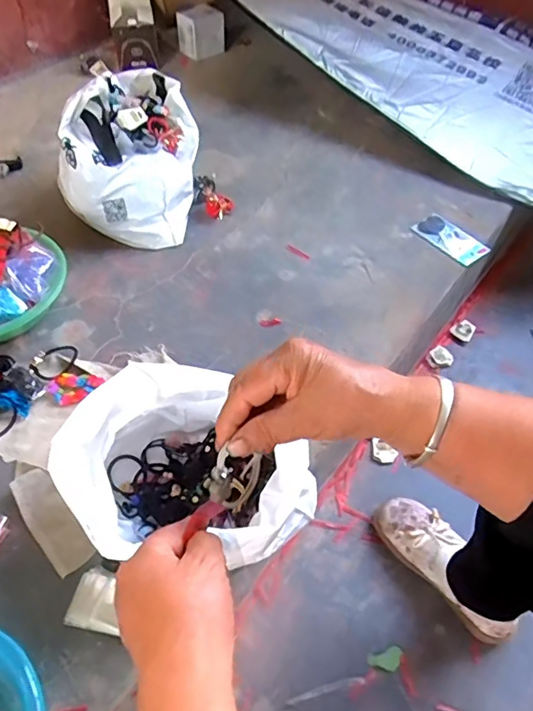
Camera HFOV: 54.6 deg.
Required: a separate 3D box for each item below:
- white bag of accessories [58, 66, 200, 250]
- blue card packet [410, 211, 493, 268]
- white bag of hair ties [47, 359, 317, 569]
[{"bbox_3d":[-0.244,-0.387,0.966,0.211,0.199,0.334,2,52,-1],"label":"white bag of accessories"},{"bbox_3d":[0.351,-0.223,0.982,0.080,0.008,0.139,-34,61,-25],"label":"blue card packet"},{"bbox_3d":[-0.097,0.140,0.595,0.239,0.155,0.221,33,58,21],"label":"white bag of hair ties"}]

